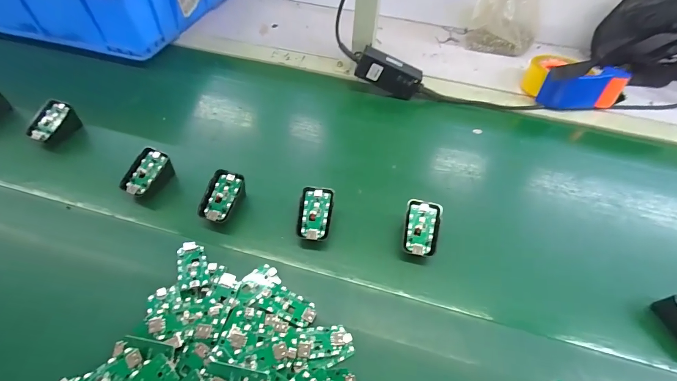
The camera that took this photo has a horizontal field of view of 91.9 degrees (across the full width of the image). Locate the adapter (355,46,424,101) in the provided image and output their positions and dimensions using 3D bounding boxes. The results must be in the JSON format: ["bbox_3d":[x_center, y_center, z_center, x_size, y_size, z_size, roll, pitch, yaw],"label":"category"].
[{"bbox_3d":[0.094,-0.208,0.586,0.120,0.053,0.028,23,52,-6],"label":"adapter"}]

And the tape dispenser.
[{"bbox_3d":[0.434,-0.211,0.612,0.148,0.075,0.104,4,51,-2],"label":"tape dispenser"}]

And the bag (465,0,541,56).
[{"bbox_3d":[0.349,-0.362,0.674,0.137,0.156,0.099,27,54,16],"label":"bag"}]

